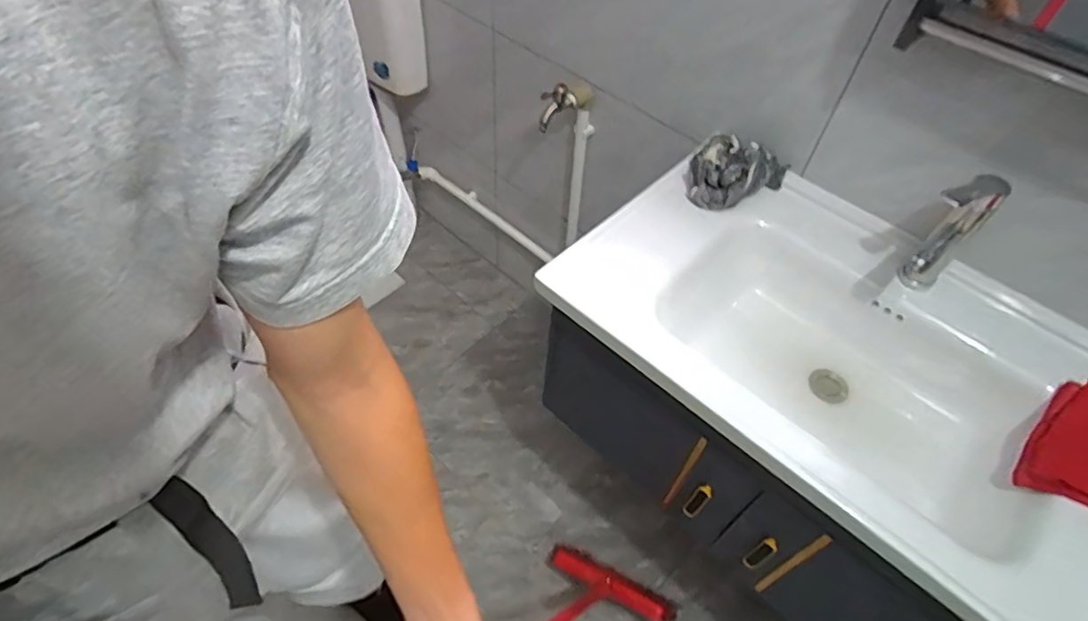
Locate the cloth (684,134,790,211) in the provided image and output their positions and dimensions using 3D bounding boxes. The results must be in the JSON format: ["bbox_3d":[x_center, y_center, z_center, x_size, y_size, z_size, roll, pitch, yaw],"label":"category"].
[{"bbox_3d":[0.310,-0.224,0.978,0.140,0.073,0.146,33,58,20],"label":"cloth"}]

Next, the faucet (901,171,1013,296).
[{"bbox_3d":[0.537,-0.090,0.804,0.152,0.188,0.051,-27,59,-21],"label":"faucet"}]

